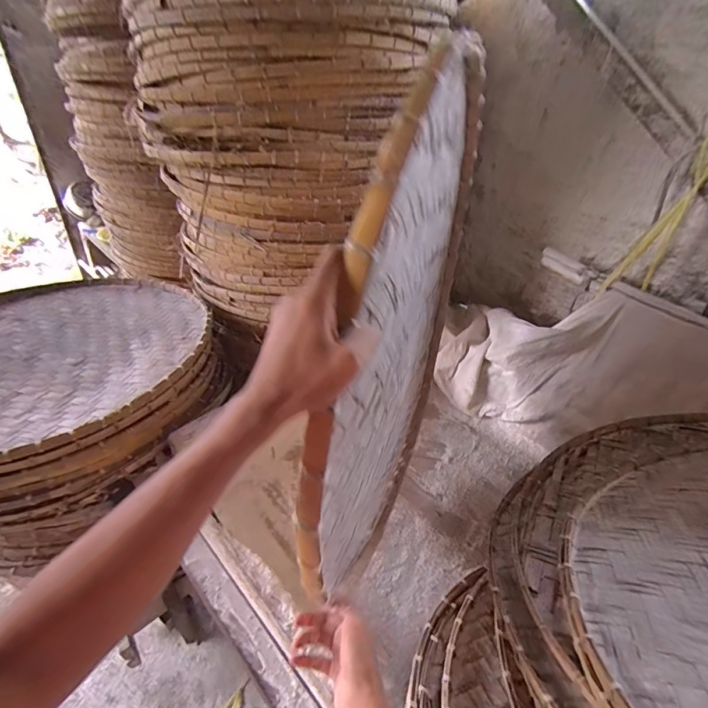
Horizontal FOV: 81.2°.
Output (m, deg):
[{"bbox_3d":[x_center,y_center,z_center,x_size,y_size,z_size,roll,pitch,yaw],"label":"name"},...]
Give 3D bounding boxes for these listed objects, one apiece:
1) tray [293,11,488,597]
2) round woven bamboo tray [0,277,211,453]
[{"bbox_3d":[0.084,-0.013,0.623,0.045,0.686,0.683,15,38,14],"label":"tray"},{"bbox_3d":[-0.740,-0.031,1.007,0.707,0.086,0.738,3,37,-2],"label":"round woven bamboo tray"}]

